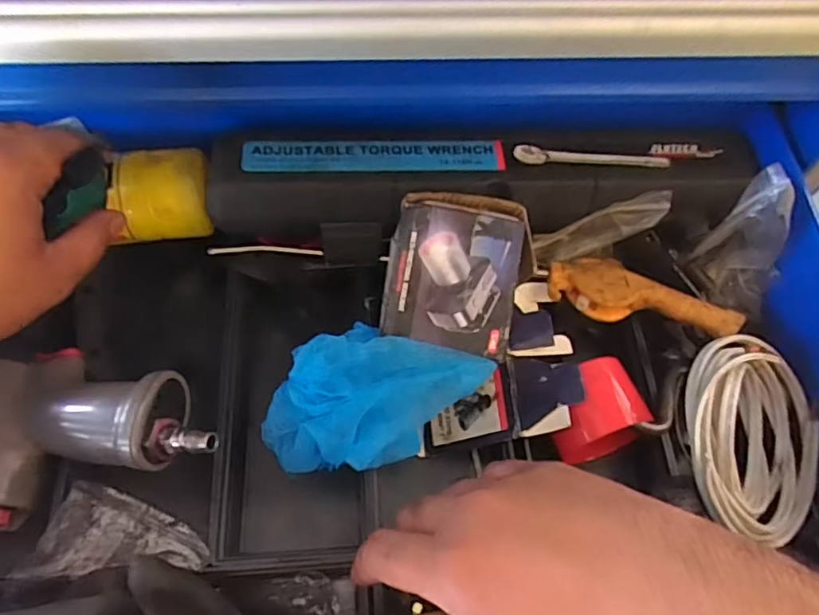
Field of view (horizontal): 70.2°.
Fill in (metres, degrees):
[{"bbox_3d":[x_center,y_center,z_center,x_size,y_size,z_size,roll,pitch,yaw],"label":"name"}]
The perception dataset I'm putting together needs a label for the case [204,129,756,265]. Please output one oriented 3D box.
[{"bbox_3d":[0.047,-0.076,0.411,0.364,0.059,0.068,-2,64,-5],"label":"case"}]

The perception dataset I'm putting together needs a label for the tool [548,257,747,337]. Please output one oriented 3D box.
[{"bbox_3d":[0.162,-0.008,0.404,0.123,0.027,0.048,23,65,8],"label":"tool"}]

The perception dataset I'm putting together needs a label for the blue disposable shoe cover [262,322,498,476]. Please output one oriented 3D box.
[{"bbox_3d":[-0.023,0.052,0.342,0.122,0.067,0.068,-25,68,-15],"label":"blue disposable shoe cover"}]

